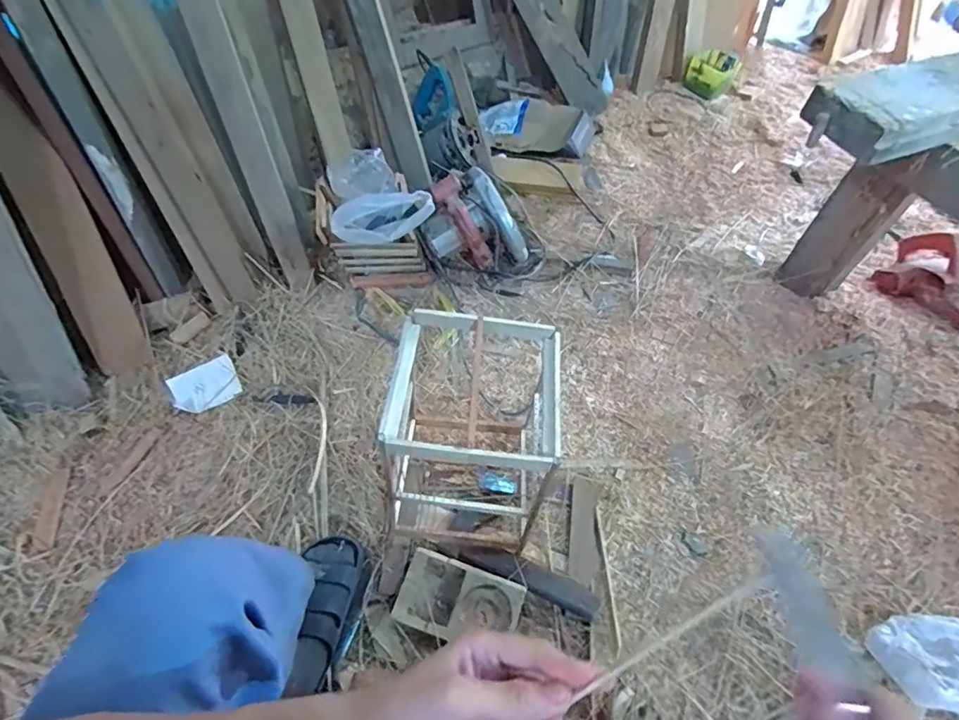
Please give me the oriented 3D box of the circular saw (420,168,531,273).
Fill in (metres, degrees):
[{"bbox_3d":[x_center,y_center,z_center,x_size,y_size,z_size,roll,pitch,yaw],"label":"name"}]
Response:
[{"bbox_3d":[-0.016,-0.287,1.217,0.166,0.202,0.229,-35,62,-26],"label":"circular saw"}]

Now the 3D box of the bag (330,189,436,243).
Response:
[{"bbox_3d":[-0.197,-0.291,1.101,0.215,0.098,0.078,-9,54,7],"label":"bag"}]

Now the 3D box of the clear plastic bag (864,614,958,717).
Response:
[{"bbox_3d":[0.685,0.454,0.796,0.176,0.038,0.138,-2,55,-3],"label":"clear plastic bag"}]

